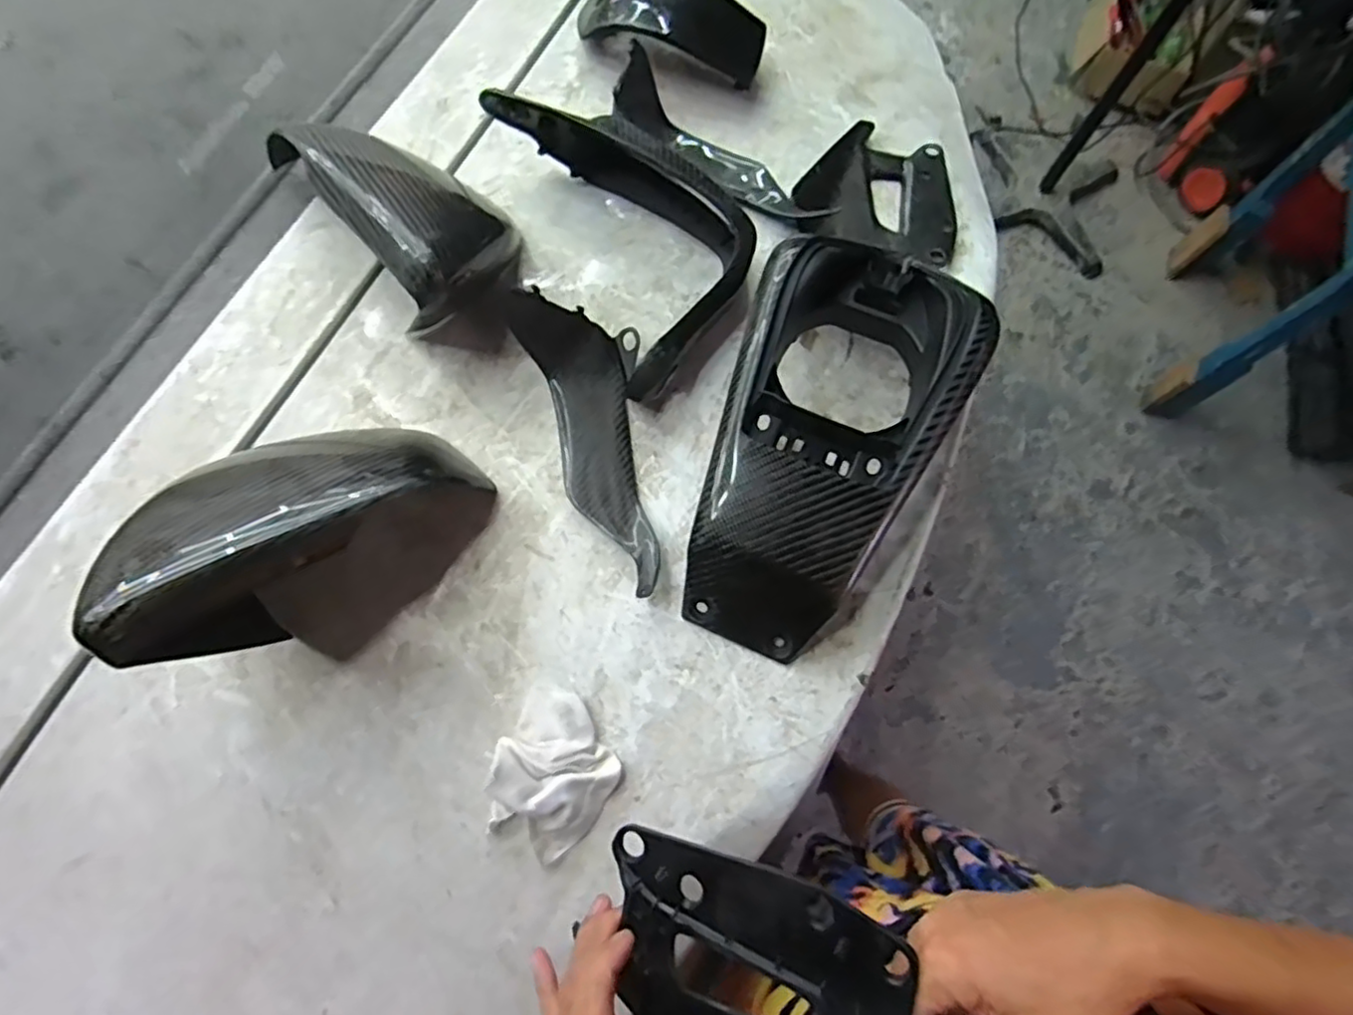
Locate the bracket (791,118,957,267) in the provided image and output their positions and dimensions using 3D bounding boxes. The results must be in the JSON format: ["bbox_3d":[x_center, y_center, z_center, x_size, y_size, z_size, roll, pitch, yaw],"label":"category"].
[{"bbox_3d":[0.202,-0.300,0.622,0.155,0.030,0.178,25,72,6],"label":"bracket"}]

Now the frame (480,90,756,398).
[{"bbox_3d":[-0.025,-0.232,0.528,0.147,0.067,0.264,-26,74,-10],"label":"frame"}]

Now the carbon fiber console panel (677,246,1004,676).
[{"bbox_3d":[0.111,-0.049,0.468,0.155,0.110,0.291,15,71,3],"label":"carbon fiber console panel"}]

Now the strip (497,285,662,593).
[{"bbox_3d":[-0.048,-0.055,0.493,0.089,0.051,0.241,-21,73,-9],"label":"strip"}]

